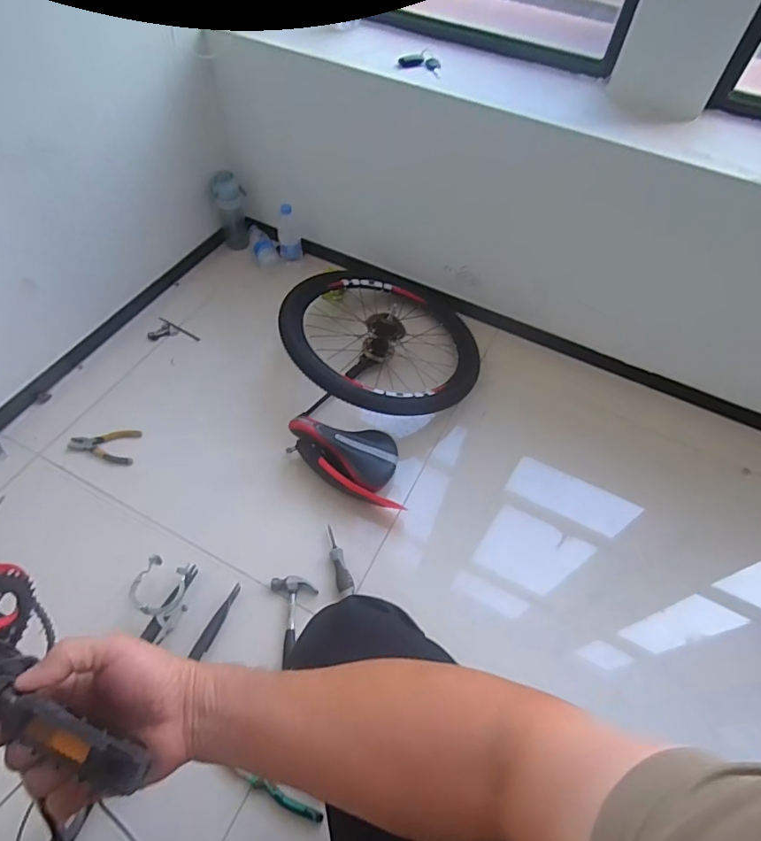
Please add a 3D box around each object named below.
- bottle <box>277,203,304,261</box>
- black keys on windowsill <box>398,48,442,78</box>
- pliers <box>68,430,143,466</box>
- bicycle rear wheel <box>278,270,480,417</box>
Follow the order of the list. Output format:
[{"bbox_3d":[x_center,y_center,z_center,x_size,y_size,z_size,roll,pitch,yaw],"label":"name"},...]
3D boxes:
[{"bbox_3d":[-0.267,-0.552,1.447,0.072,0.160,0.073,-9,57,-10],"label":"bottle"},{"bbox_3d":[0.087,-0.796,1.094,0.094,0.026,0.059,6,56,0],"label":"black keys on windowsill"},{"bbox_3d":[-0.645,0.056,1.141,0.158,0.013,0.083,4,56,-1],"label":"pliers"},{"bbox_3d":[0.015,-0.248,1.294,0.507,0.135,0.531,2,56,-3],"label":"bicycle rear wheel"}]

